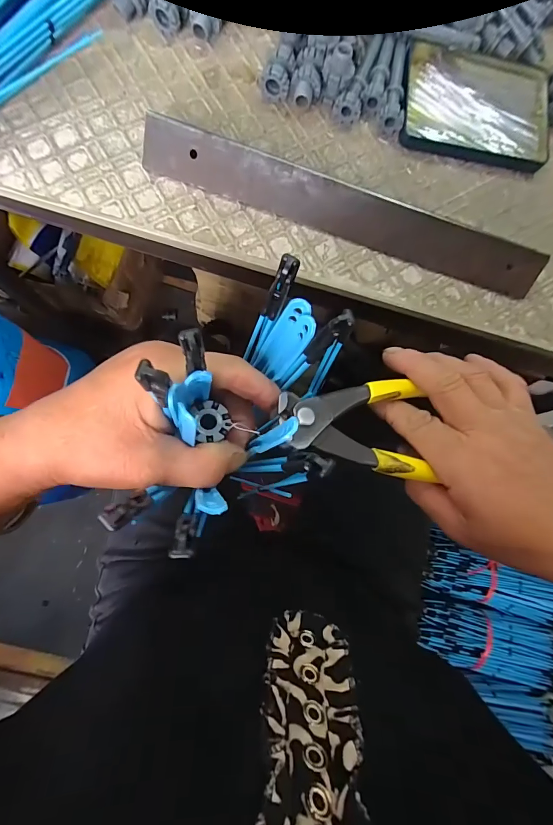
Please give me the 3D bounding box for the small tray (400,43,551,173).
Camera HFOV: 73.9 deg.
[{"bbox_3d":[0.173,-0.265,0.317,0.126,0.010,0.098,9,83,-5],"label":"small tray"}]

